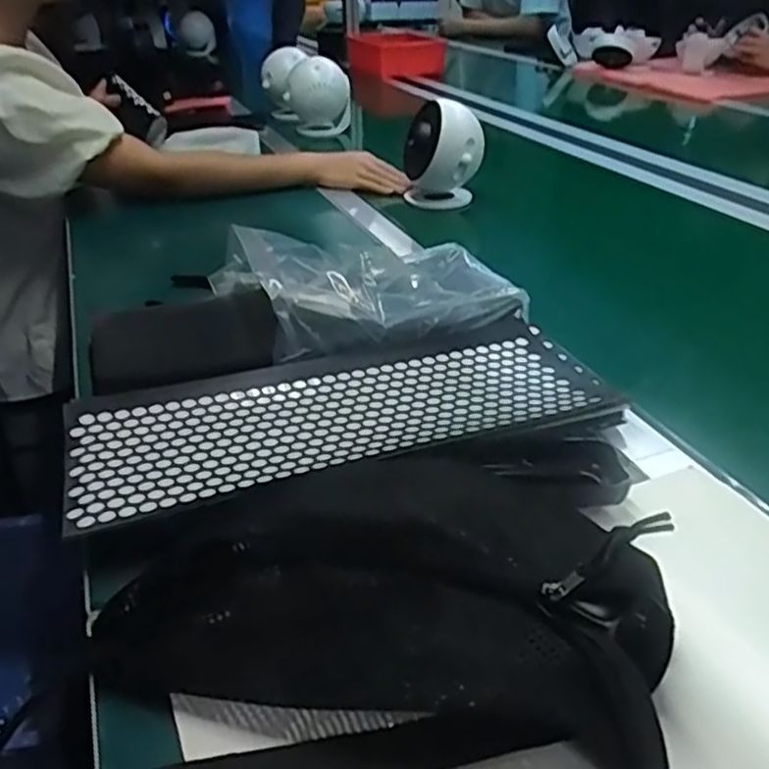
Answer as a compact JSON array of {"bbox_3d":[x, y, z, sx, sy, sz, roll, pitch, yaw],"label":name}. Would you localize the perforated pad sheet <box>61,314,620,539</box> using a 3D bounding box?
[{"bbox_3d":[-0.025,0.016,0.513,0.374,0.019,0.136,-12,33,-16],"label":"perforated pad sheet"}]

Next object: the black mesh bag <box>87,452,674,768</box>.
[{"bbox_3d":[-0.005,0.104,0.347,0.271,0.064,0.174,-5,32,-5],"label":"black mesh bag"}]

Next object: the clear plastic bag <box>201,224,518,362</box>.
[{"bbox_3d":[-0.012,-0.098,0.646,0.229,0.063,0.193,-15,34,-20],"label":"clear plastic bag"}]

